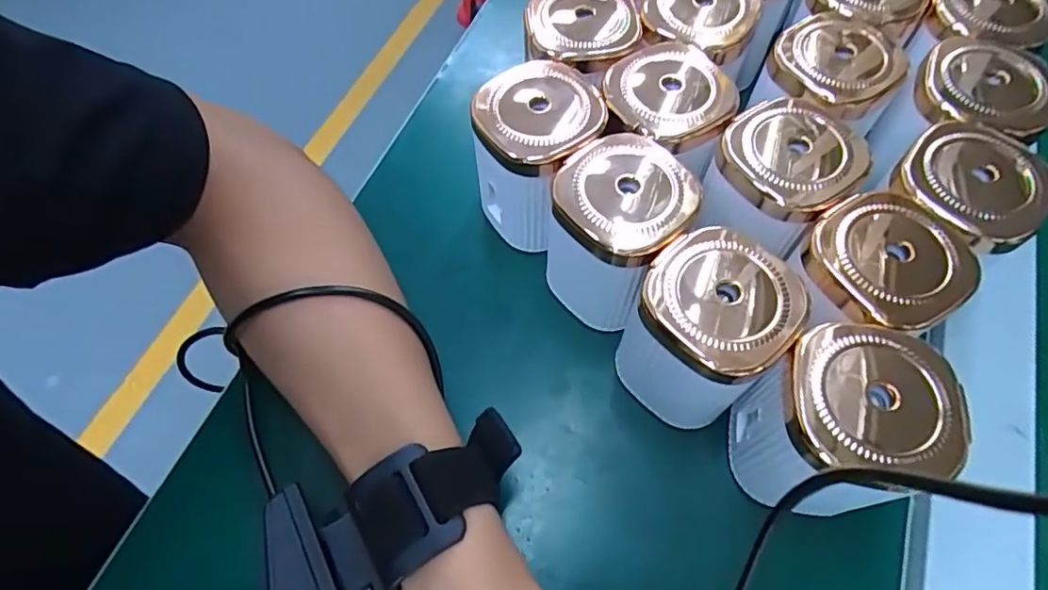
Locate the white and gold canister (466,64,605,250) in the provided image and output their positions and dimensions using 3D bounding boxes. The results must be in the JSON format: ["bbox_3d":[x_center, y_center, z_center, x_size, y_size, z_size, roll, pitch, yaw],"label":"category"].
[{"bbox_3d":[0.006,-0.067,0.276,0.057,0.073,0.062,-1,60,1],"label":"white and gold canister"}]

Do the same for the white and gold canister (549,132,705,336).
[{"bbox_3d":[0.043,-0.028,0.256,0.054,0.078,0.054,-1,60,1],"label":"white and gold canister"}]

